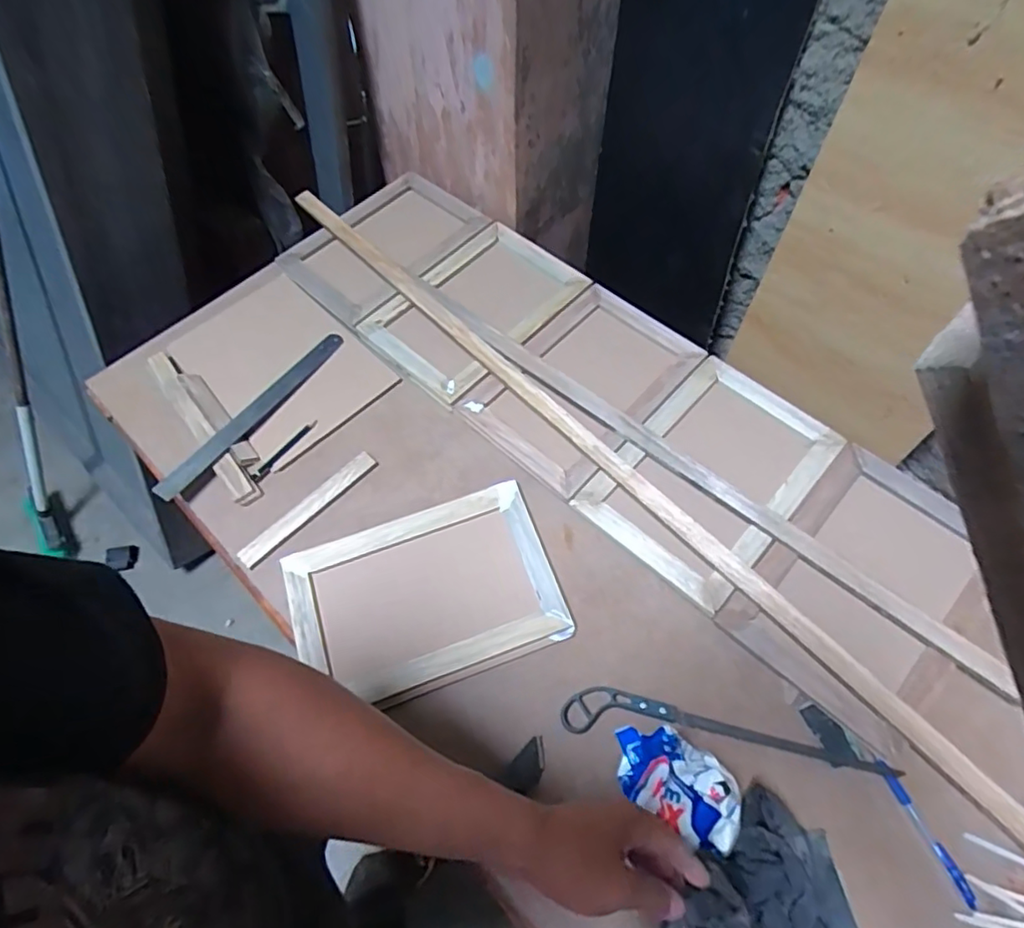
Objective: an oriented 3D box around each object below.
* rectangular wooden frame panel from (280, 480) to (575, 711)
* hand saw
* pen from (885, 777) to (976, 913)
[{"bbox_3d":[-0.100,0.151,0.673,0.295,0.013,0.199,-19,63,-6],"label":"rectangular wooden frame panel"},{"bbox_3d":[0.215,0.271,0.602,0.322,0.013,0.046,5,64,6],"label":"hand saw"},{"bbox_3d":[0.387,0.342,0.546,0.012,0.010,0.125,-22,64,-7],"label":"pen"}]

